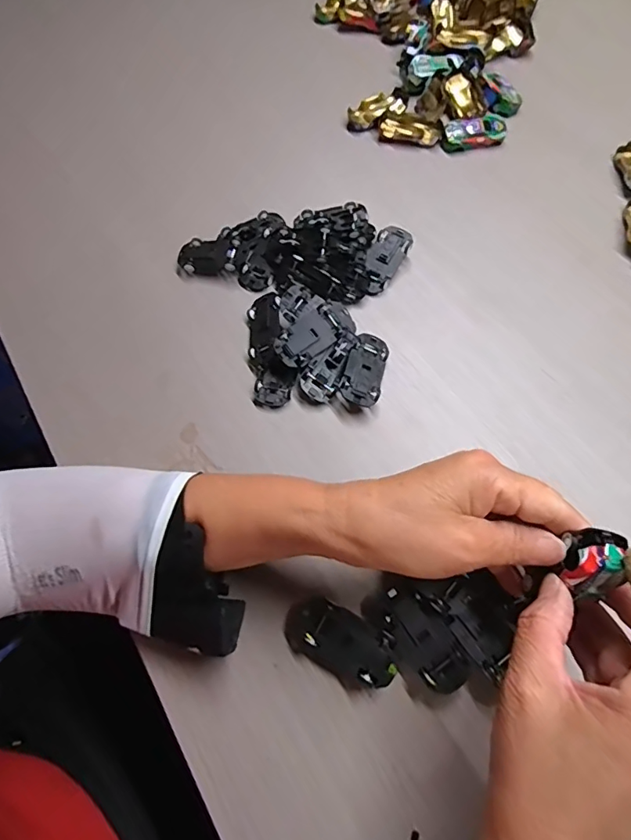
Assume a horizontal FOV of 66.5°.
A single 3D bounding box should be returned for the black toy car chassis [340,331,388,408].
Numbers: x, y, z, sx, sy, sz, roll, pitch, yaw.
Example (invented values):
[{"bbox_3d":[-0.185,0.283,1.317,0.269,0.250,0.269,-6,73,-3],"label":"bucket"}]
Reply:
[{"bbox_3d":[0.040,-0.039,0.378,0.028,0.019,0.062,15,69,9],"label":"black toy car chassis"}]

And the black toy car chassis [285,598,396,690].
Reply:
[{"bbox_3d":[0.015,0.140,0.300,0.069,0.018,0.036,29,71,14],"label":"black toy car chassis"}]

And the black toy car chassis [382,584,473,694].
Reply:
[{"bbox_3d":[0.066,0.134,0.299,0.030,0.019,0.064,-37,70,-12],"label":"black toy car chassis"}]

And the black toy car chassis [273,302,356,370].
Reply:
[{"bbox_3d":[-0.001,-0.068,0.381,0.067,0.019,0.032,-36,70,-12],"label":"black toy car chassis"}]

